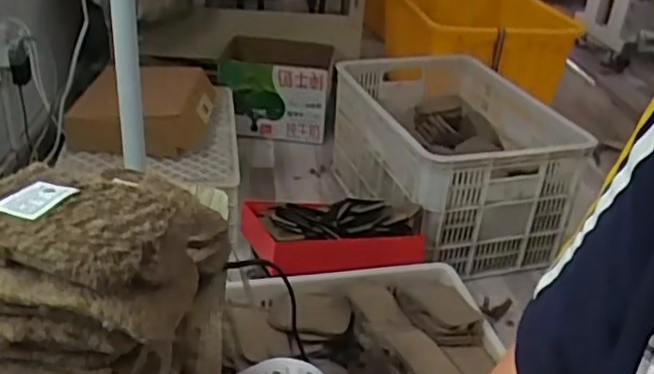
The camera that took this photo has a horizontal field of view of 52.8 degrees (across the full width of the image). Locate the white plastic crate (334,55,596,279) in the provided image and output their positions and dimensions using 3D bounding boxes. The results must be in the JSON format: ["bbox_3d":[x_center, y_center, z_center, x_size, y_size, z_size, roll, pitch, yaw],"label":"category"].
[{"bbox_3d":[0.297,-0.086,1.654,0.459,0.321,0.640,-3,30,-17],"label":"white plastic crate"}]

